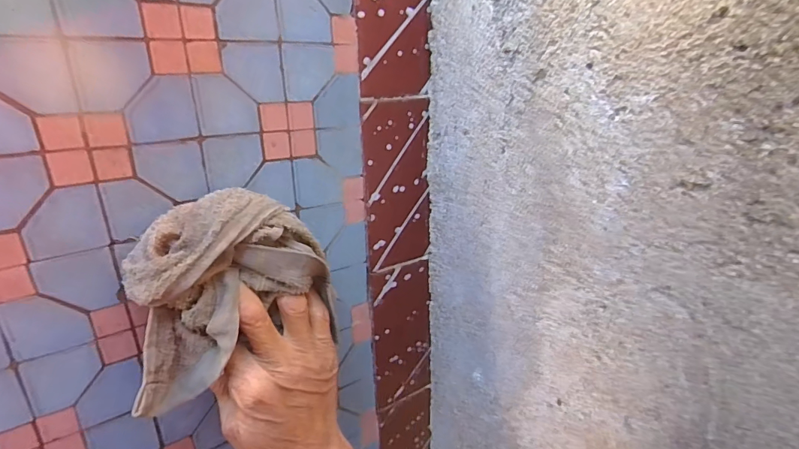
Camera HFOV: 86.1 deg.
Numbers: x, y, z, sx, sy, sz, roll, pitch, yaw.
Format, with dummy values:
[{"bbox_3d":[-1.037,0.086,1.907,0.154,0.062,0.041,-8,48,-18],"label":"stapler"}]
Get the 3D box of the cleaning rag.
[{"bbox_3d":[-0.103,0.040,0.277,0.122,0.110,0.046,-11,20,-26],"label":"cleaning rag"}]

